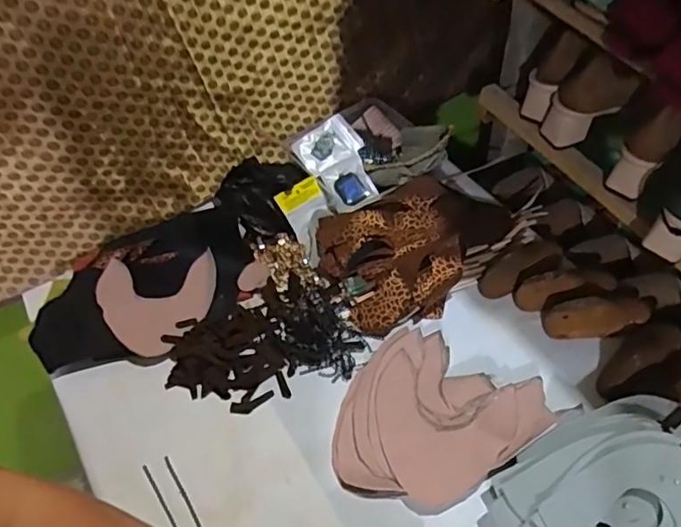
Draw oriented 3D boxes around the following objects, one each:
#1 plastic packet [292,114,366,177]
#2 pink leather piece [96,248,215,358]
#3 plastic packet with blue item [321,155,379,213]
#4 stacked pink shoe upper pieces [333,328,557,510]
[{"bbox_3d":[-0.018,-0.190,0.895,0.111,0.018,0.073,-38,90,-18],"label":"plastic packet"},{"bbox_3d":[-0.259,0.051,0.774,0.152,0.031,0.149,-6,52,1],"label":"pink leather piece"},{"bbox_3d":[0.014,-0.123,0.859,0.074,0.018,0.080,-27,76,-12],"label":"plastic packet with blue item"},{"bbox_3d":[0.106,0.190,0.655,0.204,0.028,0.215,30,60,25],"label":"stacked pink shoe upper pieces"}]

